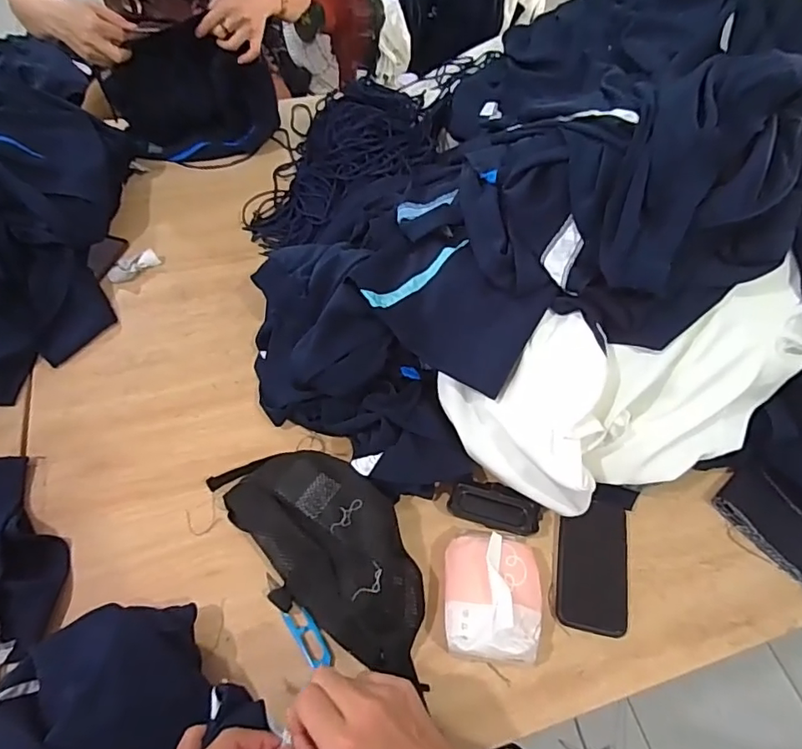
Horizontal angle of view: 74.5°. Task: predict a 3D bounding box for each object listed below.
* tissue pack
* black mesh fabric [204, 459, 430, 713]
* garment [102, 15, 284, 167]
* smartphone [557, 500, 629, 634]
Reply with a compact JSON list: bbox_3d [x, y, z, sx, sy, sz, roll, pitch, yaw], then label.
[{"bbox_3d":[0.103,0.240,0.575,0.111,0.053,0.133,8,56,2],"label":"tissue pack"},{"bbox_3d":[-0.087,0.183,0.599,0.304,0.067,0.145,38,62,20],"label":"black mesh fabric"},{"bbox_3d":[-0.373,-0.502,0.949,0.281,0.201,0.069,-8,57,-8],"label":"garment"},{"bbox_3d":[0.225,0.222,0.612,0.079,0.016,0.140,11,64,3],"label":"smartphone"}]

